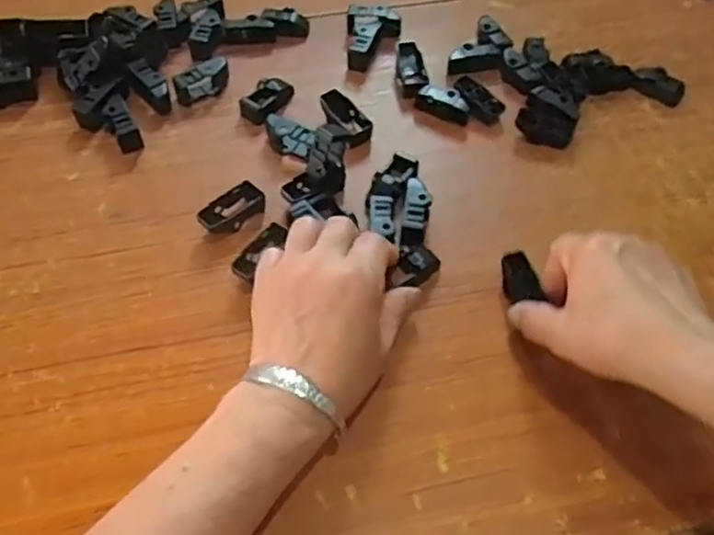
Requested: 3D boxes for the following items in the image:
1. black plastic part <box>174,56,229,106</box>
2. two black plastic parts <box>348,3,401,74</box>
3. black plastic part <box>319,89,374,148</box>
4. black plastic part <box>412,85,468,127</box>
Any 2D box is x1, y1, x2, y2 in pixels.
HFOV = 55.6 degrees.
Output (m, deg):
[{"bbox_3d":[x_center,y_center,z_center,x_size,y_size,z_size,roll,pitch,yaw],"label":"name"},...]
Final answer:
[{"bbox_3d":[-0.129,-0.157,0.569,0.049,0.021,0.019,-39,65,-23],"label":"black plastic part"},{"bbox_3d":[0.017,-0.213,0.611,0.047,0.021,0.074,0,56,-1],"label":"two black plastic parts"},{"bbox_3d":[-0.009,-0.123,0.549,0.023,0.011,0.052,-35,78,-22],"label":"black plastic part"},{"bbox_3d":[0.072,-0.136,0.560,0.046,0.019,0.019,23,59,14],"label":"black plastic part"}]

